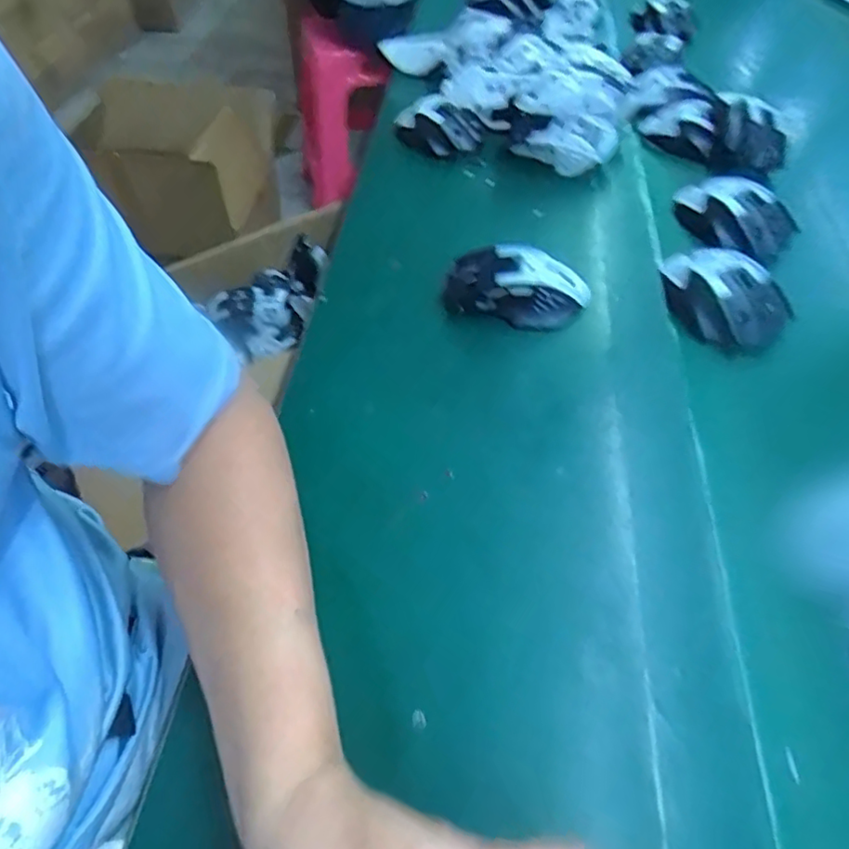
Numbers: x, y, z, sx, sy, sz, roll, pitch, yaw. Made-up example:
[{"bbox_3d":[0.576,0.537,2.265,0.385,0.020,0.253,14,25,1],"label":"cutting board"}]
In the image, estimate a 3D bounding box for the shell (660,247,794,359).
[{"bbox_3d":[0.247,-0.107,0.500,0.074,0.038,0.116,-11,52,-9],"label":"shell"}]

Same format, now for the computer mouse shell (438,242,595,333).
[{"bbox_3d":[0.077,-0.117,0.500,0.114,0.037,0.062,10,52,8],"label":"computer mouse shell"}]

